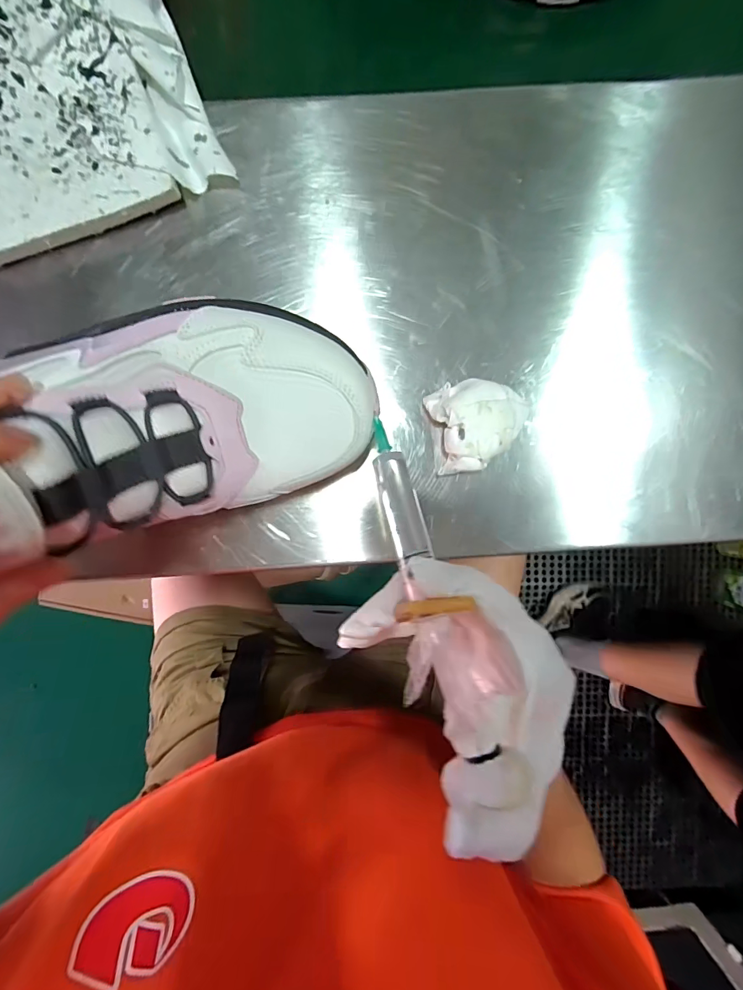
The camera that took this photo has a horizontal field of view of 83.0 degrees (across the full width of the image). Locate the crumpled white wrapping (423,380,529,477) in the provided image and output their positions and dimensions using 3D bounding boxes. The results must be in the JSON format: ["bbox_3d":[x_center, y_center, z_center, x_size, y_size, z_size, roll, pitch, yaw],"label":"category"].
[{"bbox_3d":[0.066,-0.044,0.252,0.059,0.011,0.051,-19,93,-2],"label":"crumpled white wrapping"}]

